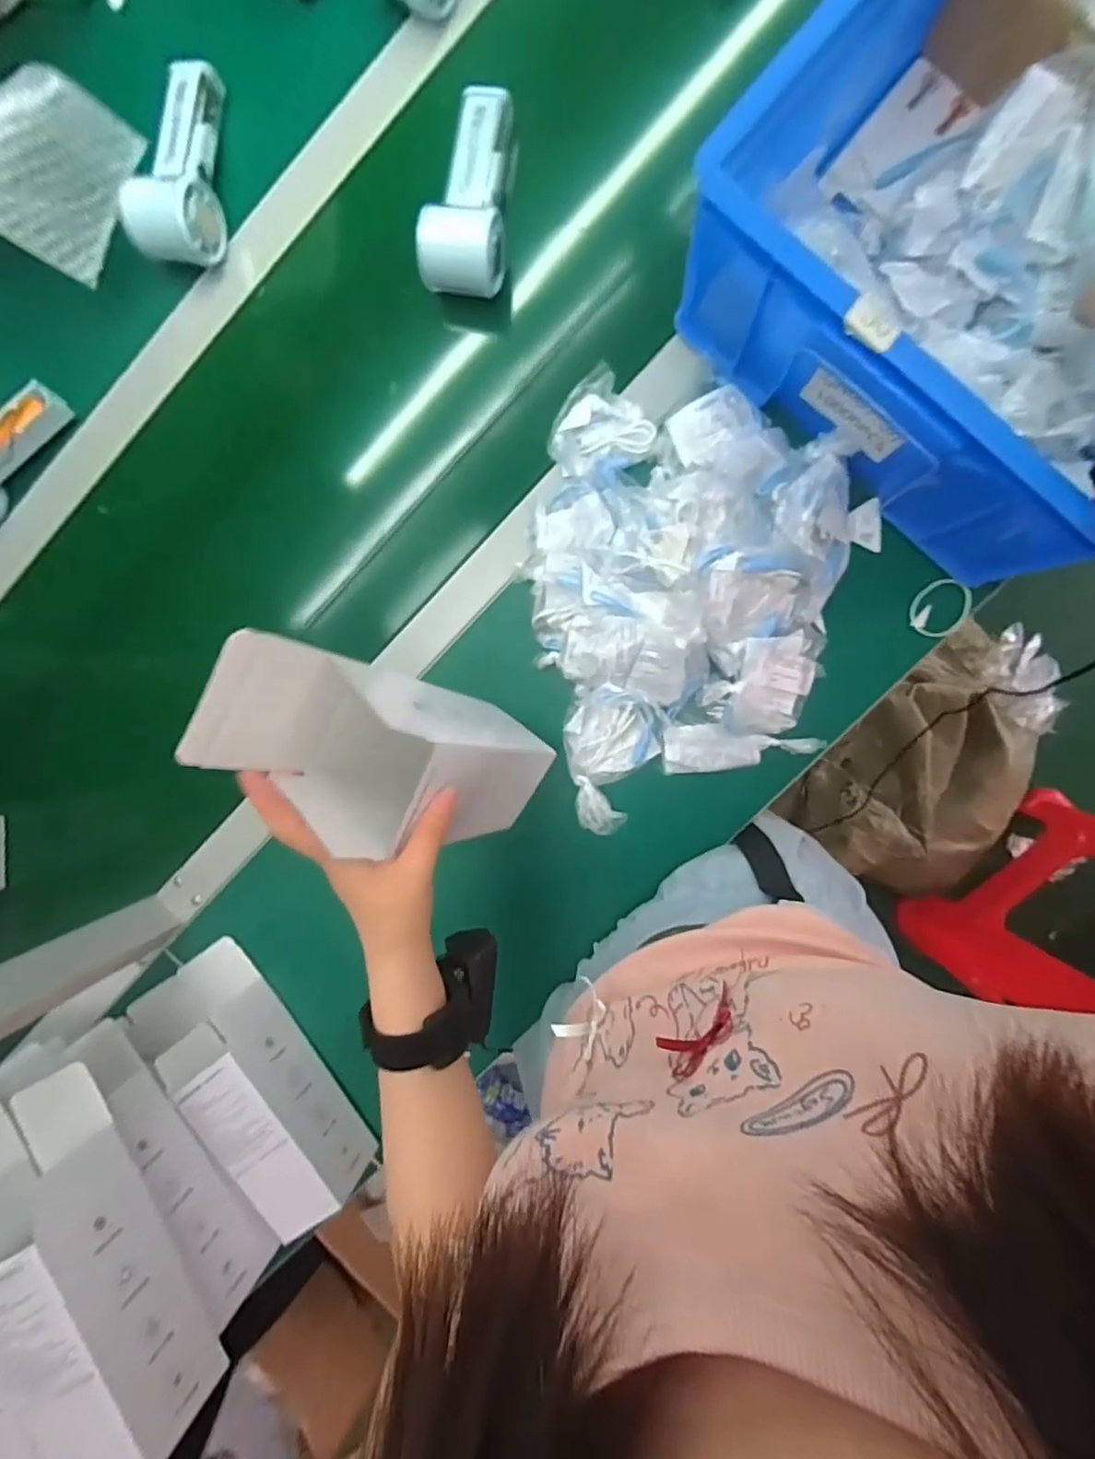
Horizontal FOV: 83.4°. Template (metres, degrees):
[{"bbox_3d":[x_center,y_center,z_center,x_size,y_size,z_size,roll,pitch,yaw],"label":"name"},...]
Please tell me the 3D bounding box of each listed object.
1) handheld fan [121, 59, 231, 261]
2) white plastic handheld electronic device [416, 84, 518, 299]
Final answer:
[{"bbox_3d":[-0.312,-0.479,0.525,0.065,0.061,0.161,8,96,3],"label":"handheld fan"},{"bbox_3d":[-0.060,-0.440,0.508,0.062,0.055,0.157,9,84,3],"label":"white plastic handheld electronic device"}]

